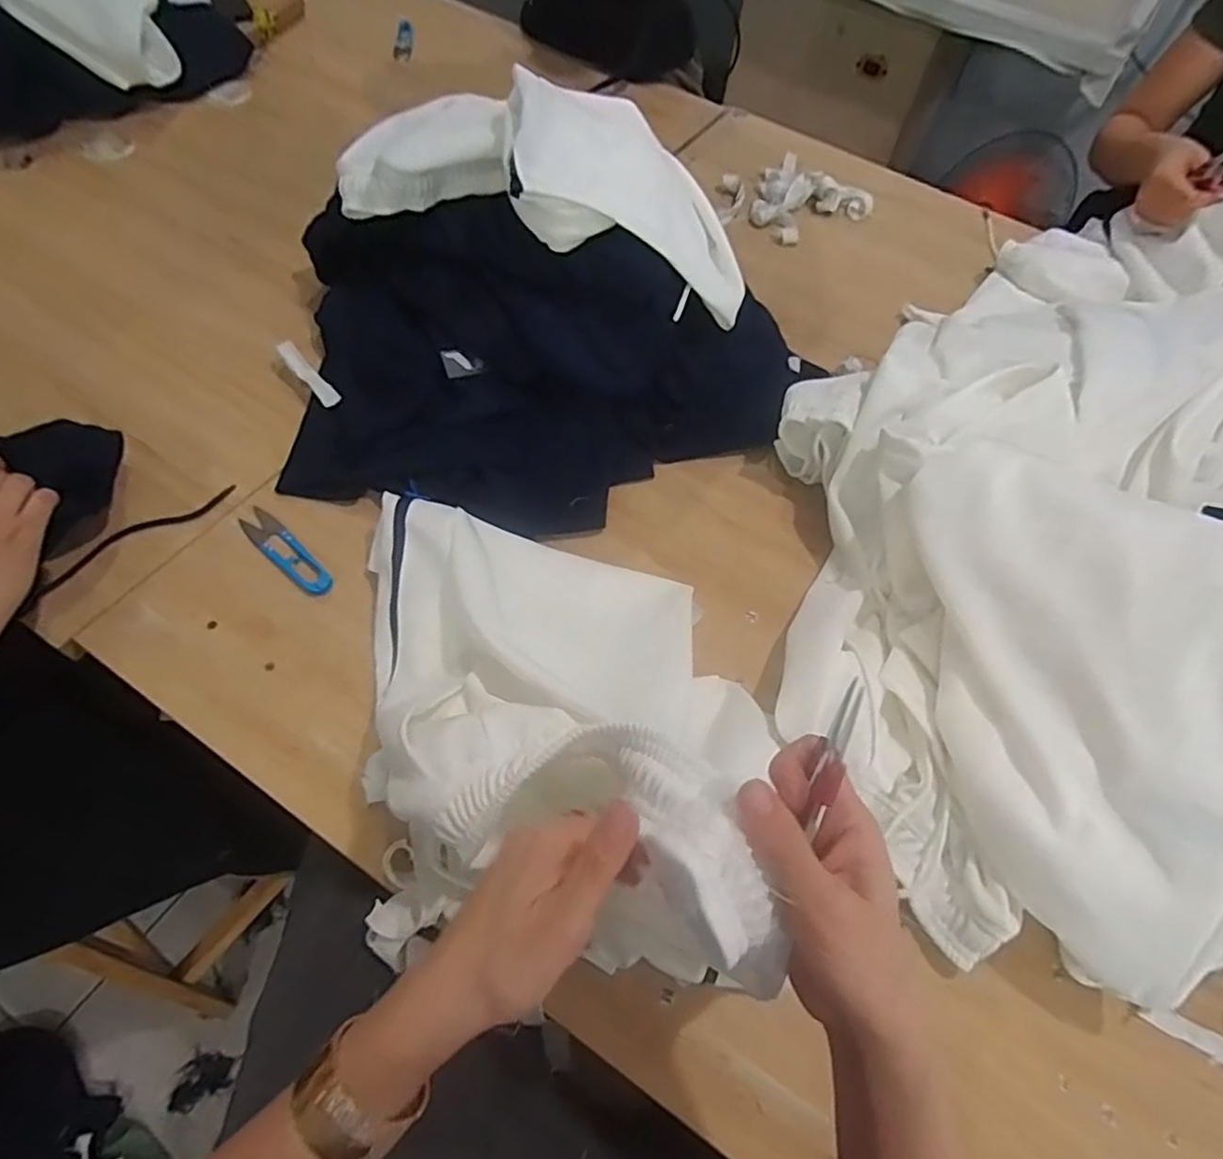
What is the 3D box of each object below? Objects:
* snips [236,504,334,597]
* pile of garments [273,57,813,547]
[{"bbox_3d":[-0.296,-0.027,0.593,0.123,0.004,0.029,39,64,17],"label":"snips"},{"bbox_3d":[-0.080,-0.232,0.613,0.513,0.254,0.346,11,59,5],"label":"pile of garments"}]

